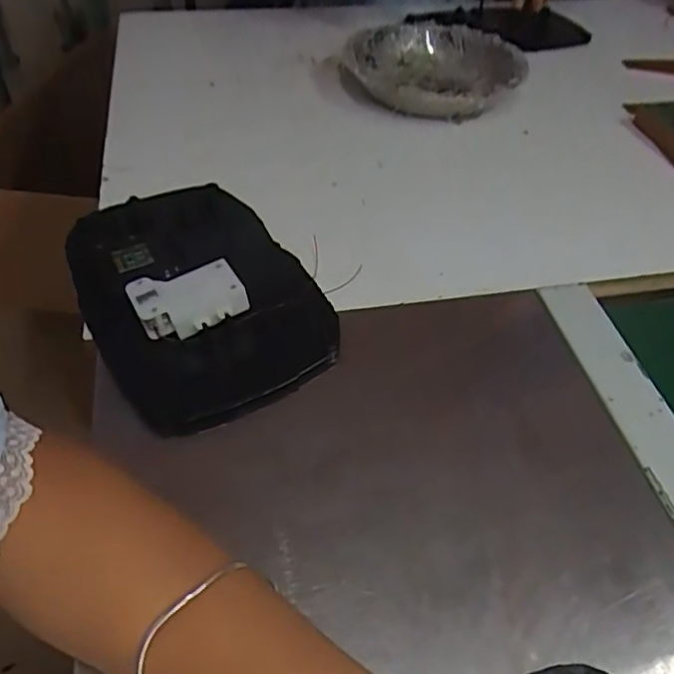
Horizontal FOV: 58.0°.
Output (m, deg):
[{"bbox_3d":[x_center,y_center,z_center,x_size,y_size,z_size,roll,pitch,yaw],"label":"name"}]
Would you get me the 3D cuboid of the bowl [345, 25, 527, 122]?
[{"bbox_3d":[0.105,-0.287,0.655,0.177,0.037,0.186,1,52,-2],"label":"bowl"}]

